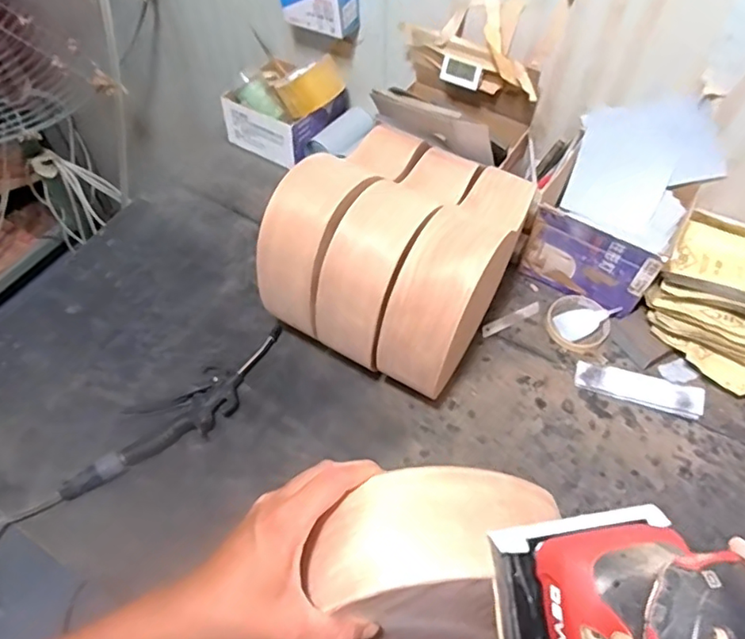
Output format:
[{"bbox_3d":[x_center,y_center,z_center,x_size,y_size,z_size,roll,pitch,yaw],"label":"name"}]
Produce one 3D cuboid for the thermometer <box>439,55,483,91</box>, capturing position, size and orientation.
[{"bbox_3d":[0.122,-0.339,0.784,0.057,0.033,0.011,26,62,16],"label":"thermometer"}]

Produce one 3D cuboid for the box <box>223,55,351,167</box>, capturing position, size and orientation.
[{"bbox_3d":[-0.144,-0.362,0.944,0.161,0.120,0.161,32,64,19],"label":"box"}]

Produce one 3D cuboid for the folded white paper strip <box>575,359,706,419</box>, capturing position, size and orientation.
[{"bbox_3d":[0.349,0.090,0.743,0.157,0.007,0.043,16,59,10],"label":"folded white paper strip"}]

